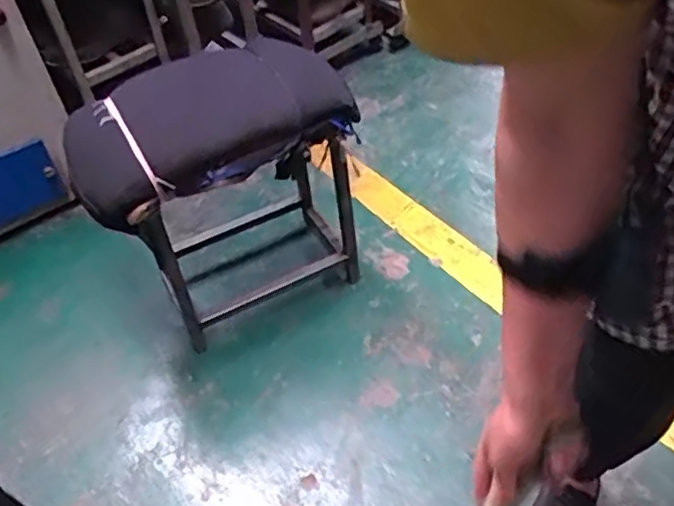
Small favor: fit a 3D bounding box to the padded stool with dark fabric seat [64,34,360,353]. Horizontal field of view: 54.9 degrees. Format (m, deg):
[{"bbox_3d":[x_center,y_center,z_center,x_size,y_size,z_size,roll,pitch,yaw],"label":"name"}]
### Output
[{"bbox_3d":[-0.231,-0.110,1.346,0.490,0.496,0.325,-27,49,-18],"label":"padded stool with dark fabric seat"}]

